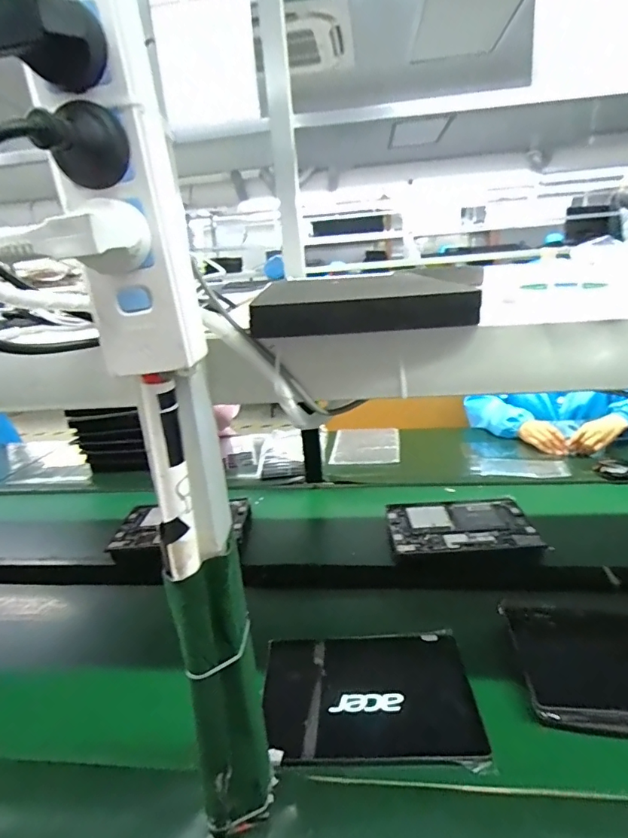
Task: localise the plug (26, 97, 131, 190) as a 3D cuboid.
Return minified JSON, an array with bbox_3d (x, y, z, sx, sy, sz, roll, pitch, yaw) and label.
[{"bbox_3d":[-0.111,-0.130,0.213,0.032,0.036,0.050,-3,19,5],"label":"plug"}]

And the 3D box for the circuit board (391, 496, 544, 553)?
[{"bbox_3d":[0.269,0.199,0.864,0.252,0.017,0.164,-4,19,2],"label":"circuit board"}]

